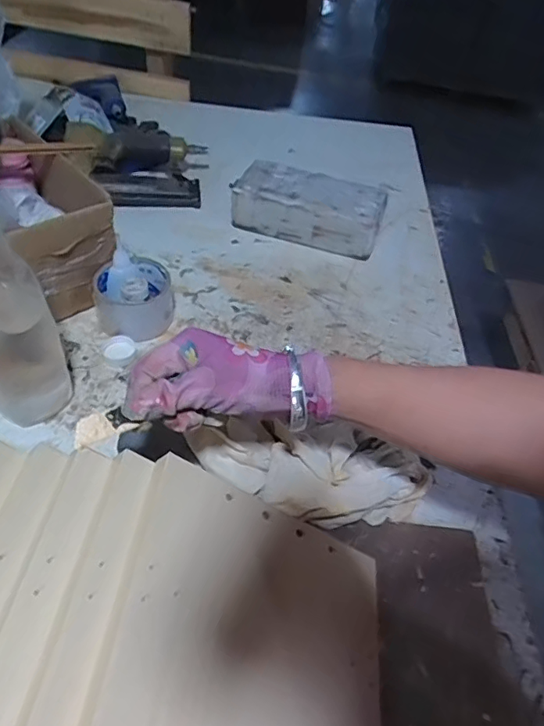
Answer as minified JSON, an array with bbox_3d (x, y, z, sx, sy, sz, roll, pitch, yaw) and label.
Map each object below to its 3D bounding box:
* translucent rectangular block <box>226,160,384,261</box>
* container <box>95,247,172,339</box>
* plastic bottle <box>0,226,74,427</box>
[{"bbox_3d":[0.052,-0.216,0.744,0.209,0.073,0.082,17,46,10],"label":"translucent rectangular block"},{"bbox_3d":[-0.156,-0.075,0.595,0.085,0.063,0.088,-10,47,-16],"label":"container"},{"bbox_3d":[-0.218,-0.039,0.432,0.069,0.218,0.058,-14,49,-19],"label":"plastic bottle"}]

